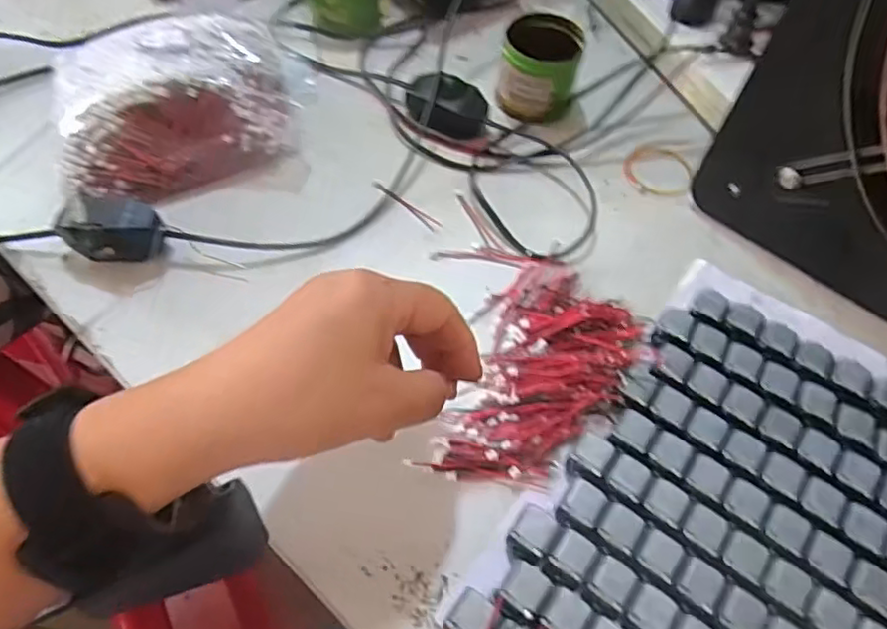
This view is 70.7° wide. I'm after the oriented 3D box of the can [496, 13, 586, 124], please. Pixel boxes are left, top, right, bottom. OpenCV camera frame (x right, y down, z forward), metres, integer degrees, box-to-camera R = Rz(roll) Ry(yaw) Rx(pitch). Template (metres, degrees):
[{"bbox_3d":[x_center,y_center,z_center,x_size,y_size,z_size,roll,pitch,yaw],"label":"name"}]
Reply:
[{"bbox_3d":[0.066,-0.171,0.437,0.053,0.045,0.058,1,58,-1],"label":"can"}]

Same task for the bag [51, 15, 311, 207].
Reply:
[{"bbox_3d":[-0.174,-0.143,0.413,0.167,0.049,0.135,-11,59,-9],"label":"bag"}]

